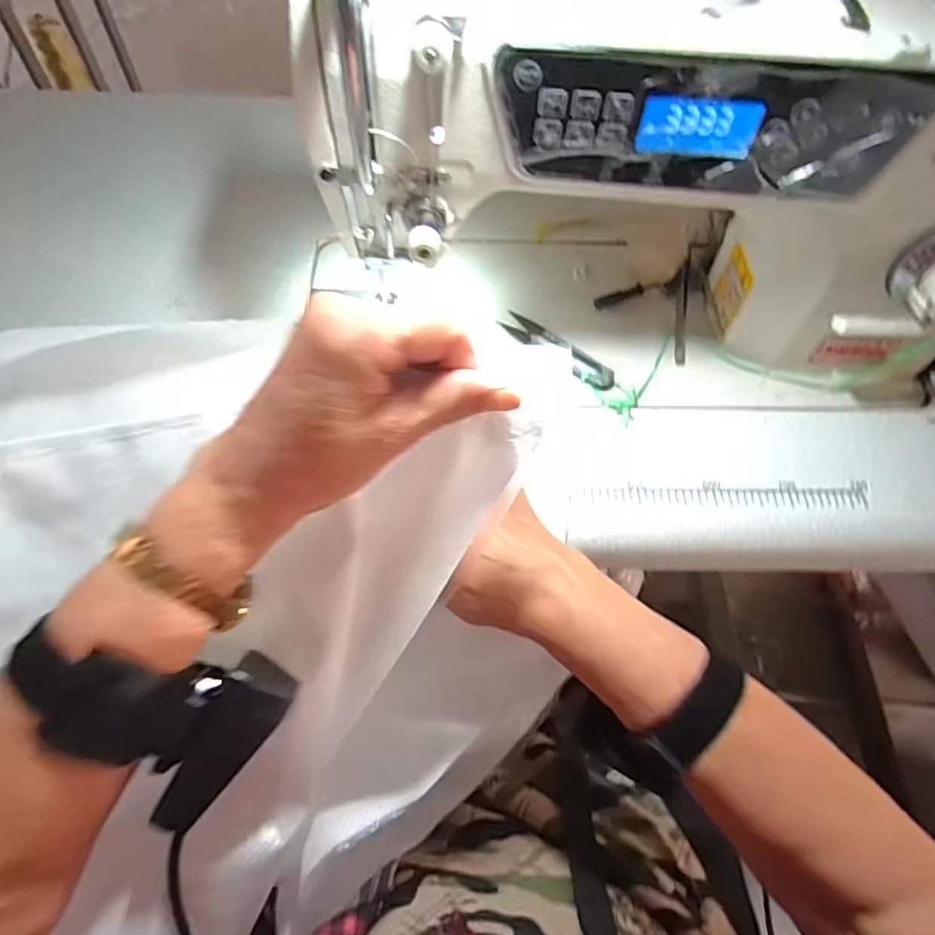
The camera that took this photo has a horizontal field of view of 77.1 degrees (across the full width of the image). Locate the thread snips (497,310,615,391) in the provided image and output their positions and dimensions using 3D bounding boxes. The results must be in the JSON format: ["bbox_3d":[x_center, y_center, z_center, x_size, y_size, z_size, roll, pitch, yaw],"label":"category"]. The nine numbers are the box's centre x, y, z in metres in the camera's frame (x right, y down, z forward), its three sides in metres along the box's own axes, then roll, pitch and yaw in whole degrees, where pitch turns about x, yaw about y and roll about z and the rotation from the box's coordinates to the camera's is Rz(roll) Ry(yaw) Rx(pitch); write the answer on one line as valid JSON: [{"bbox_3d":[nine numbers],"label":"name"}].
[{"bbox_3d":[0.067,-0.089,0.436,0.097,0.008,0.024,38,64,19],"label":"thread snips"}]

